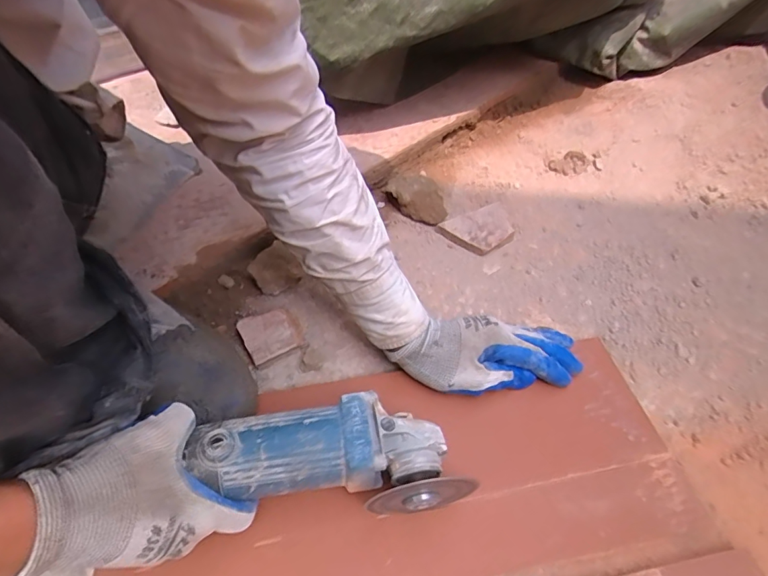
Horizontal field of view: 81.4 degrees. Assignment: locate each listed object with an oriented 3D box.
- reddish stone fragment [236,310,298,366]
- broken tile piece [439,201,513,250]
[{"bbox_3d":[-0.125,0.055,0.486,0.052,0.031,0.048,-20,53,-18],"label":"reddish stone fragment"},{"bbox_3d":[0.139,-0.082,0.623,0.094,0.017,0.072,-25,55,-21],"label":"broken tile piece"}]

